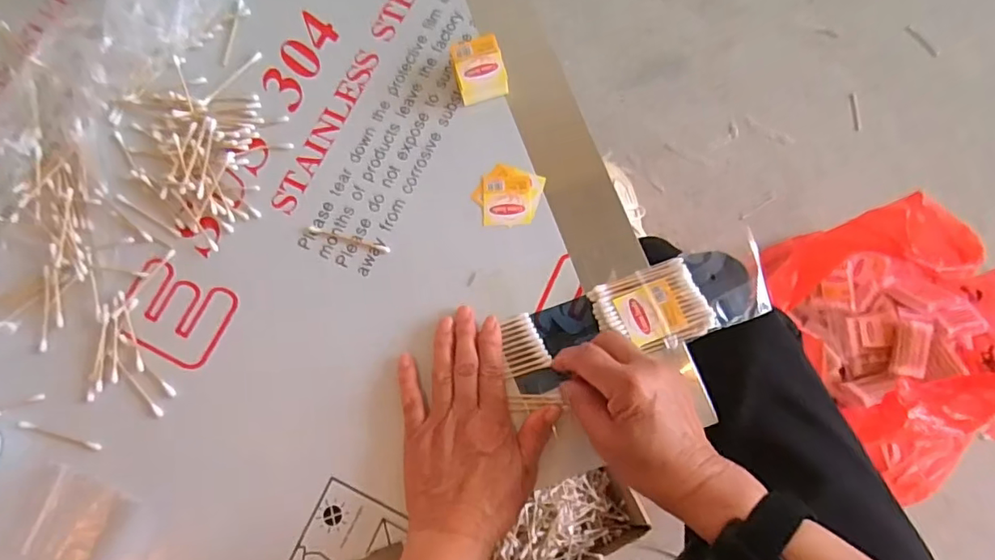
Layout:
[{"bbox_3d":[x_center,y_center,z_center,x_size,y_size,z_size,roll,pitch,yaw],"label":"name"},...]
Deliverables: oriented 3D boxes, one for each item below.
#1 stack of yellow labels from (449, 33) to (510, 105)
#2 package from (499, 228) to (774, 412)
[{"bbox_3d":[-0.015,-0.178,0.462,0.041,0.028,0.048,-16,76,0],"label":"stack of yellow labels"},{"bbox_3d":[0.104,0.031,0.412,0.208,0.014,0.067,-20,79,3],"label":"package"}]

